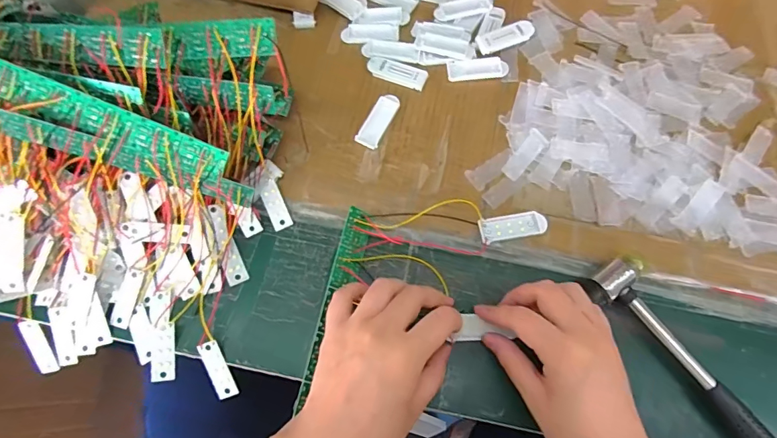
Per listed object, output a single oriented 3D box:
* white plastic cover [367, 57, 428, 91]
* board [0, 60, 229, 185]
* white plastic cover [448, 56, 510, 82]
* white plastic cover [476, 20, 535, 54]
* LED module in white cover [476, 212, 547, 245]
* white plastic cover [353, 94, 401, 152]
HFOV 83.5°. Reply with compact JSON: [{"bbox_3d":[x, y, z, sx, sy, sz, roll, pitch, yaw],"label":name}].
[{"bbox_3d":[0.009,-0.142,0.420,0.058,0.004,0.022,20,71,9],"label":"white plastic cover"},{"bbox_3d":[-0.204,-0.068,0.315,0.170,0.008,0.030,22,107,-10],"label":"board"},{"bbox_3d":[0.086,-0.145,0.420,0.057,0.004,0.022,-4,69,0],"label":"white plastic cover"},{"bbox_3d":[0.115,-0.180,0.430,0.059,0.006,0.022,-21,70,-6],"label":"white plastic cover"},{"bbox_3d":[0.106,0.007,0.371,0.058,0.006,0.021,-12,70,-3],"label":"LED module in white cover"},{"bbox_3d":[-0.009,-0.092,0.406,0.021,0.005,0.057,24,72,10],"label":"white plastic cover"}]

